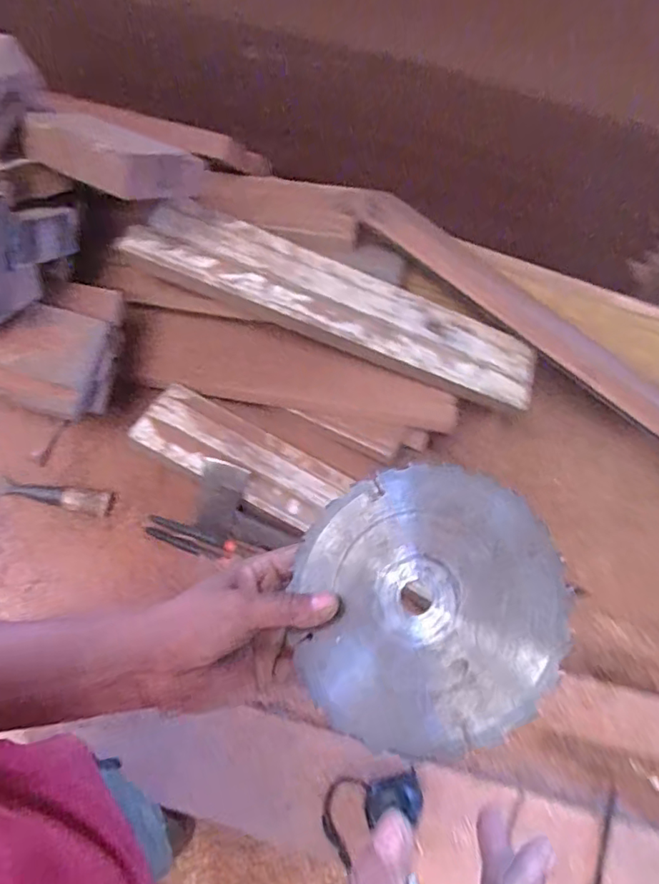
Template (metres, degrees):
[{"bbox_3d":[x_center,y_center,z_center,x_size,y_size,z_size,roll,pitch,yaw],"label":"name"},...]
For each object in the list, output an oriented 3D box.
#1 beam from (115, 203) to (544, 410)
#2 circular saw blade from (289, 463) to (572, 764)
[{"bbox_3d":[0.018,-0.209,0.849,0.617,0.074,0.140,20,66,-9],"label":"beam"},{"bbox_3d":[0.053,0.092,0.340,0.161,0.004,0.160,-10,61,18],"label":"circular saw blade"}]

